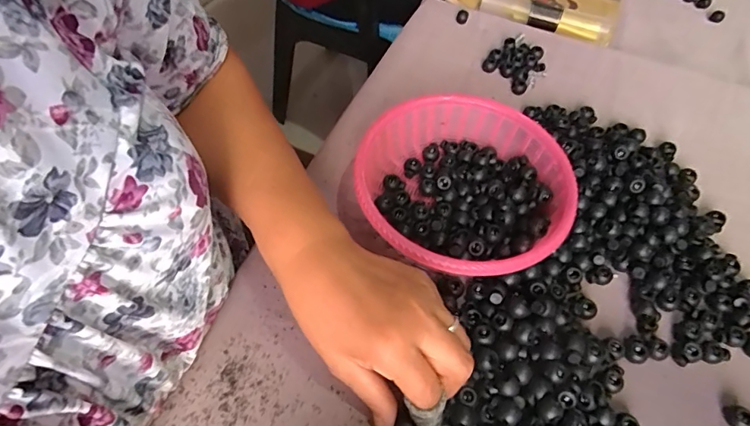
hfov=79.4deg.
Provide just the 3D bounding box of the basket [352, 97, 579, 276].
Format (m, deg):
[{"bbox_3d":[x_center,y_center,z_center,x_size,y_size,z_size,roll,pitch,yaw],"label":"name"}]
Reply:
[{"bbox_3d":[0.068,-0.020,0.368,0.164,0.046,0.164,1,55,-2],"label":"basket"}]

